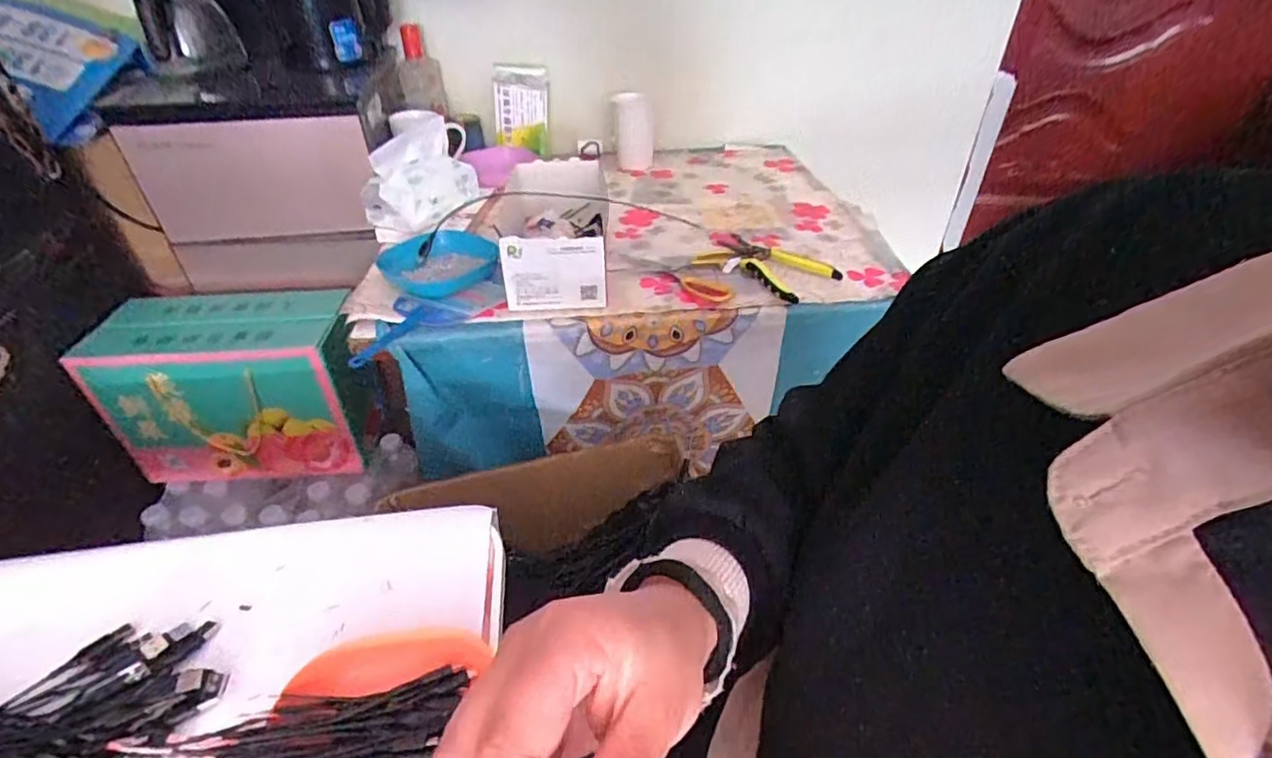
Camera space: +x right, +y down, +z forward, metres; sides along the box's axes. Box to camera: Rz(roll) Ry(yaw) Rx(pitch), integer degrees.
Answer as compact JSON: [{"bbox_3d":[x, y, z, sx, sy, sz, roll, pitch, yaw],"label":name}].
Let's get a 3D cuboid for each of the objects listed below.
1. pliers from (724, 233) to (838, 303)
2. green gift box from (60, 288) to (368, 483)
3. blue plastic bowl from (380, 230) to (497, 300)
[{"bbox_3d":[0.172,-0.147,0.799,0.168,0.015,0.107,24,44,26],"label":"pliers"},{"bbox_3d":[-0.584,0.008,0.919,0.329,0.233,0.158,-3,39,-5],"label":"green gift box"},{"bbox_3d":[-0.258,-0.152,0.793,0.146,0.029,0.121,-2,39,-3],"label":"blue plastic bowl"}]

